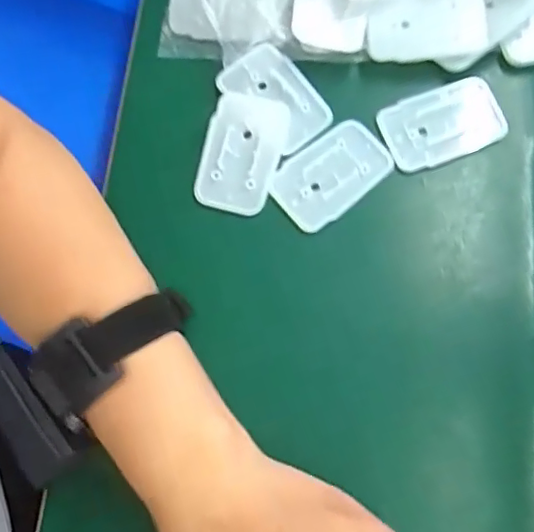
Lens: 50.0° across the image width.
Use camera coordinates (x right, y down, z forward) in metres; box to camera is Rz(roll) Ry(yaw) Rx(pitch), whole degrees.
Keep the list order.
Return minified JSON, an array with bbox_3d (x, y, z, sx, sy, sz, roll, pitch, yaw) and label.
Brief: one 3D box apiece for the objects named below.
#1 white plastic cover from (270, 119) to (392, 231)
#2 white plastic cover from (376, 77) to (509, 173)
[{"bbox_3d":[0.037,-0.053,0.332,0.069,0.005,0.043,-37,76,-8],"label":"white plastic cover"},{"bbox_3d":[0.103,-0.083,0.335,0.069,0.004,0.044,-18,74,-3],"label":"white plastic cover"}]

